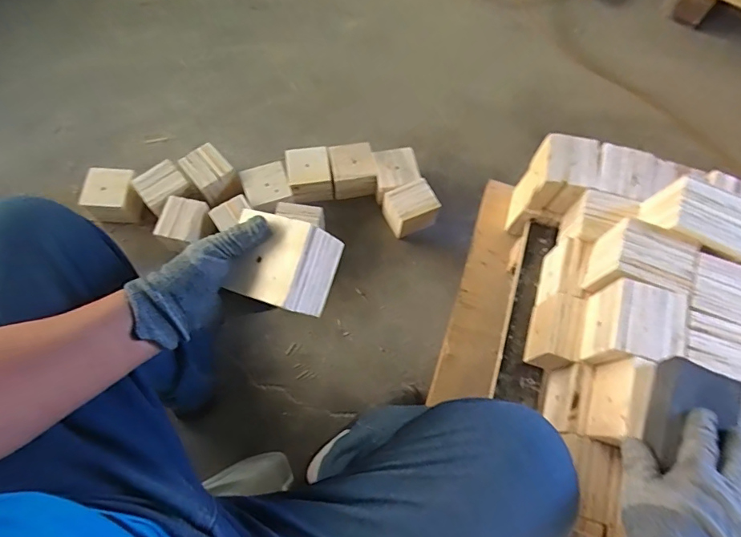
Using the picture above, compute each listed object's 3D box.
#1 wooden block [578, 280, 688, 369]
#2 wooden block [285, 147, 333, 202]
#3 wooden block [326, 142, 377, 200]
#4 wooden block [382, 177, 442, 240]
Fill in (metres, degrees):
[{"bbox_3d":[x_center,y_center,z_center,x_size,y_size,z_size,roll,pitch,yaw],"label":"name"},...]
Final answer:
[{"bbox_3d":[0.325,0.077,0.563,0.089,0.084,0.095,17,71,6],"label":"wooden block"},{"bbox_3d":[-0.136,-0.207,0.996,0.095,0.065,0.108,-8,68,-5],"label":"wooden block"},{"bbox_3d":[-0.041,-0.225,1.015,0.096,0.065,0.108,-9,70,-4],"label":"wooden block"},{"bbox_3d":[0.085,-0.127,0.997,0.111,0.098,0.083,-23,71,-8],"label":"wooden block"}]

